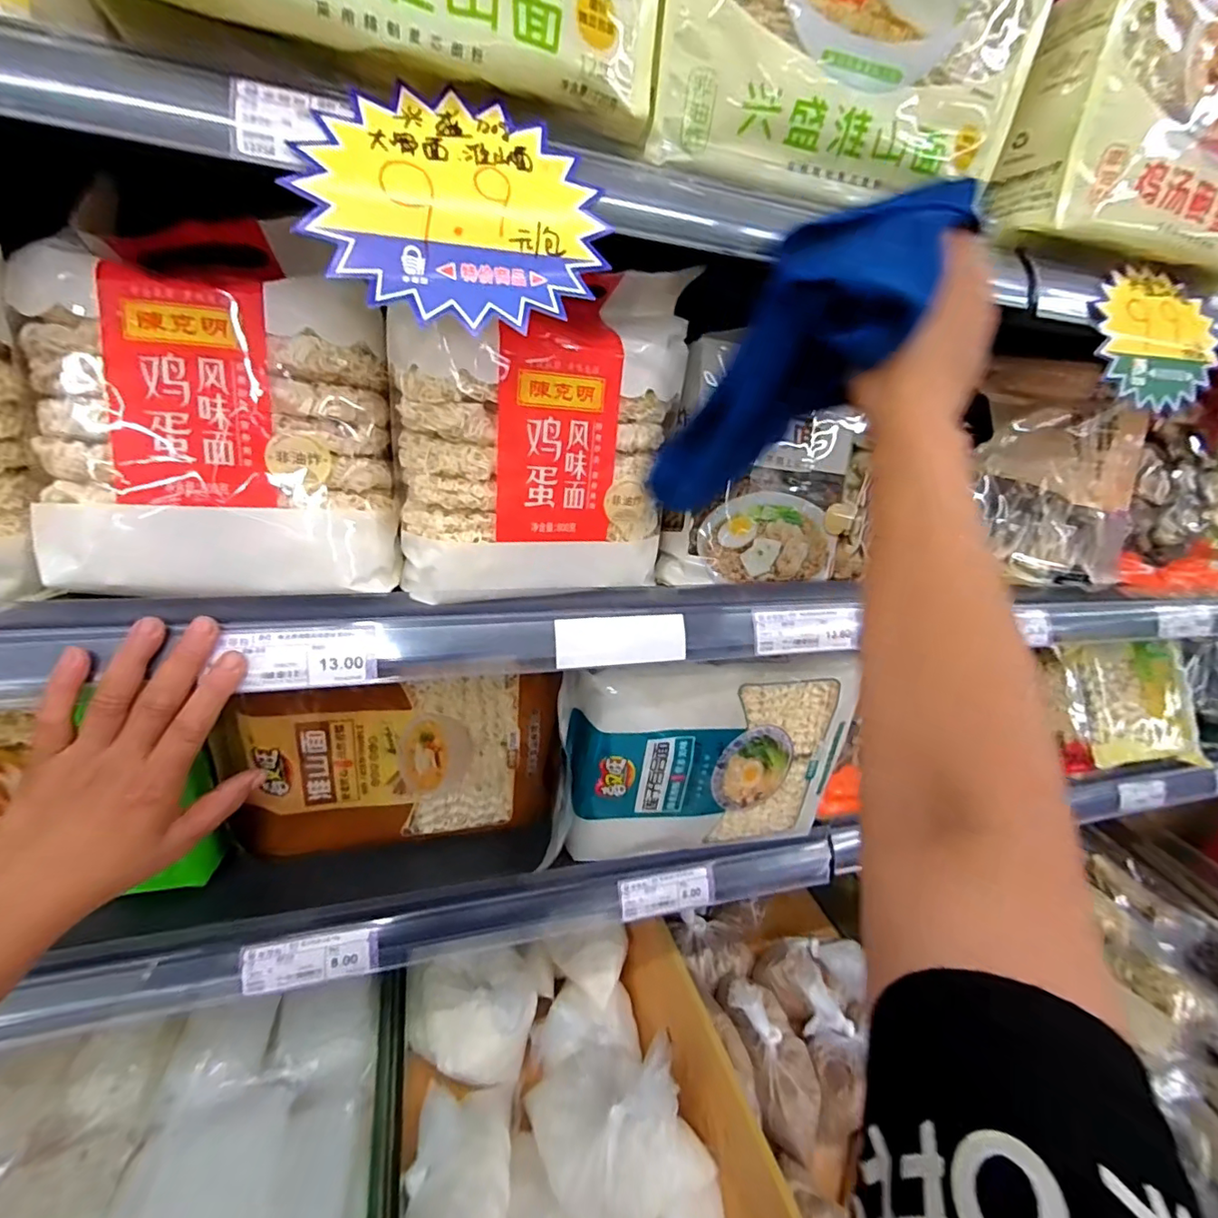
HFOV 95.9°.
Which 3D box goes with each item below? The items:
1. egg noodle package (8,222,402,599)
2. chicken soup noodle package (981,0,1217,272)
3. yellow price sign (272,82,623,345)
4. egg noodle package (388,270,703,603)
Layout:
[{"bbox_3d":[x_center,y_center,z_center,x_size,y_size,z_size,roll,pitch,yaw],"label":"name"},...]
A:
[{"bbox_3d":[-0.234,-0.110,0.327,0.189,0.185,0.078,-2,25,-18],"label":"egg noodle package"},{"bbox_3d":[0.401,-0.331,0.391,0.253,0.138,0.062,-2,25,-18],"label":"chicken soup noodle package"},{"bbox_3d":[-0.070,-0.189,0.263,0.134,0.105,0.005,5,-2,-19],"label":"yellow price sign"},{"bbox_3d":[-0.043,-0.114,0.381,0.201,0.197,0.068,-3,25,-20],"label":"egg noodle package"}]

